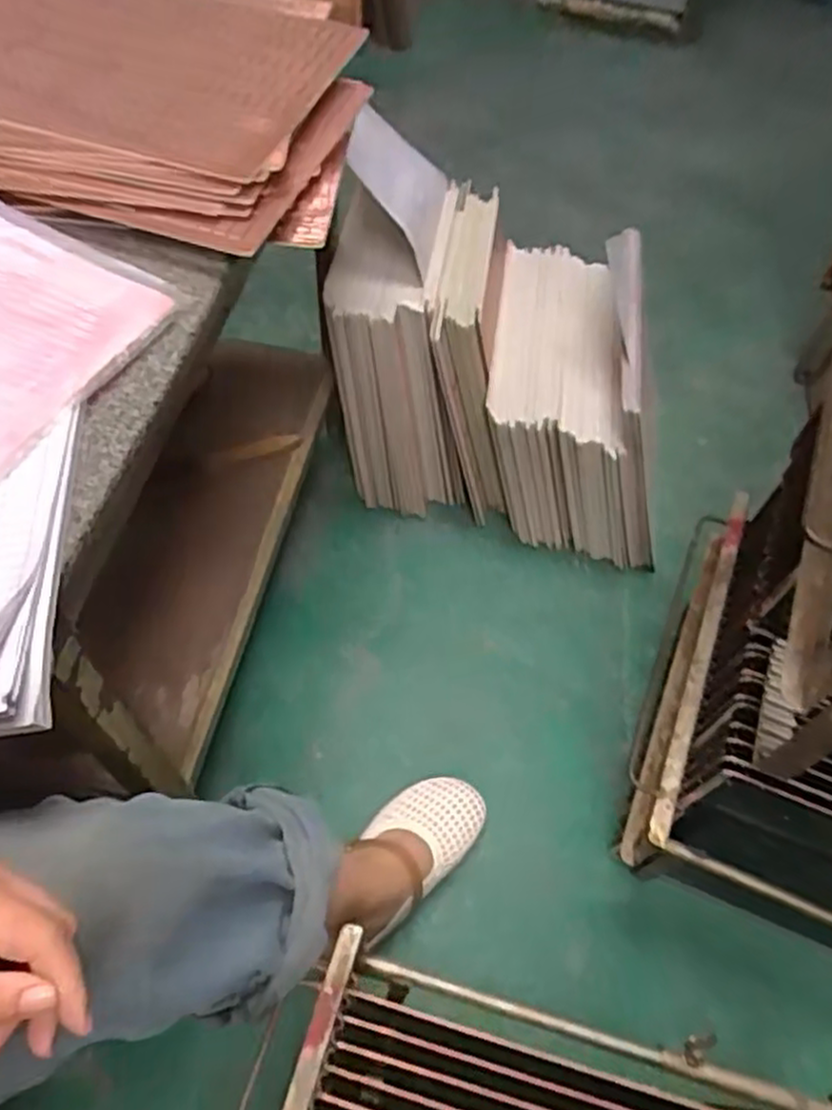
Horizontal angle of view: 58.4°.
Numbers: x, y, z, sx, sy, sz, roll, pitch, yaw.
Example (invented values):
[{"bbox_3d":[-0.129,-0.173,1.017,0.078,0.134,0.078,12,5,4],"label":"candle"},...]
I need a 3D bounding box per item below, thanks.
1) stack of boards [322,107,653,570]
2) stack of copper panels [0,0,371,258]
[{"bbox_3d":[0.128,-0.249,0.975,0.429,0.353,0.327,10,58,3],"label":"stack of boards"},{"bbox_3d":[-0.250,-0.371,0.592,0.398,0.052,0.312,9,58,3],"label":"stack of copper panels"}]

